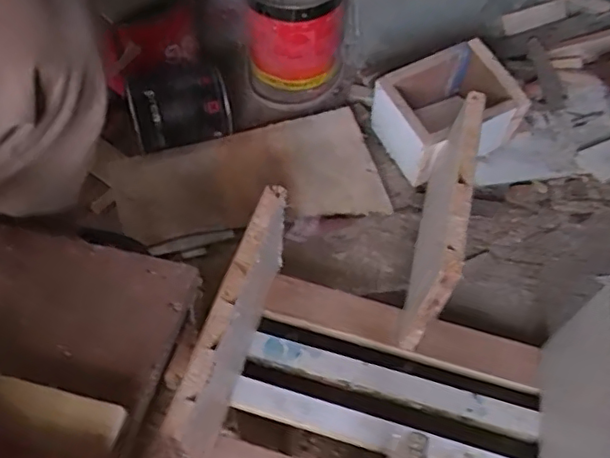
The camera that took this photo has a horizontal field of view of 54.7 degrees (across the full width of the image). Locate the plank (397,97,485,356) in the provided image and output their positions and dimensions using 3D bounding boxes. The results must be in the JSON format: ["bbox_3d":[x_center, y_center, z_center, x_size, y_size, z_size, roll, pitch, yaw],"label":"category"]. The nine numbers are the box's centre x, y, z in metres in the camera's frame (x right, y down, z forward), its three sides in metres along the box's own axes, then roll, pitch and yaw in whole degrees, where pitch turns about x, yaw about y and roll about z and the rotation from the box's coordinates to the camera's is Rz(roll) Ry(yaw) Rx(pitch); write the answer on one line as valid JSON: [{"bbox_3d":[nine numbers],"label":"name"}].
[{"bbox_3d":[0.150,-0.011,0.659,0.021,0.171,0.264,18,51,1],"label":"plank"}]

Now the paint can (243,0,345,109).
[{"bbox_3d":[-0.017,-0.308,0.901,0.146,0.180,0.146,0,54,1],"label":"paint can"}]

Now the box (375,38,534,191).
[{"bbox_3d":[0.191,-0.158,0.809,0.163,0.118,0.138,-23,57,-15],"label":"box"}]

